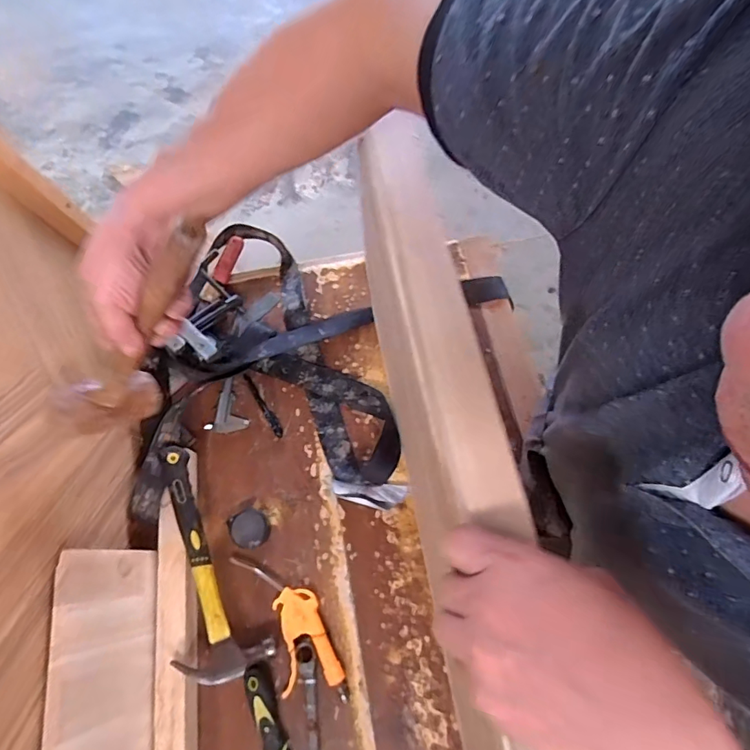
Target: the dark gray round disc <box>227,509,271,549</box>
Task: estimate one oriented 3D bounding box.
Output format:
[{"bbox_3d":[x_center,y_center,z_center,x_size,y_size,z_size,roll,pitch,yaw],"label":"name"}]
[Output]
[{"bbox_3d":[-0.197,0.239,0.730,0.063,0.030,0.056,-12,67,-3],"label":"dark gray round disc"}]

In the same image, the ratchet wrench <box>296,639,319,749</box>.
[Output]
[{"bbox_3d":[-0.081,0.495,0.618,0.026,0.015,0.255,-7,67,-1],"label":"ratchet wrench"}]

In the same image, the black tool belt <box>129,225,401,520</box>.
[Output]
[{"bbox_3d":[-0.193,-0.050,0.819,0.399,0.060,0.516,-8,67,-2],"label":"black tool belt"}]

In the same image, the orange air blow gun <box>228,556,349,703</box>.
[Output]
[{"bbox_3d":[-0.123,0.360,0.681,0.092,0.025,0.234,-25,69,-9],"label":"orange air blow gun"}]

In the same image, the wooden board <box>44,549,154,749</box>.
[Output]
[{"bbox_3d":[-0.311,0.433,0.549,0.018,0.176,0.428,-13,68,9],"label":"wooden board"}]

